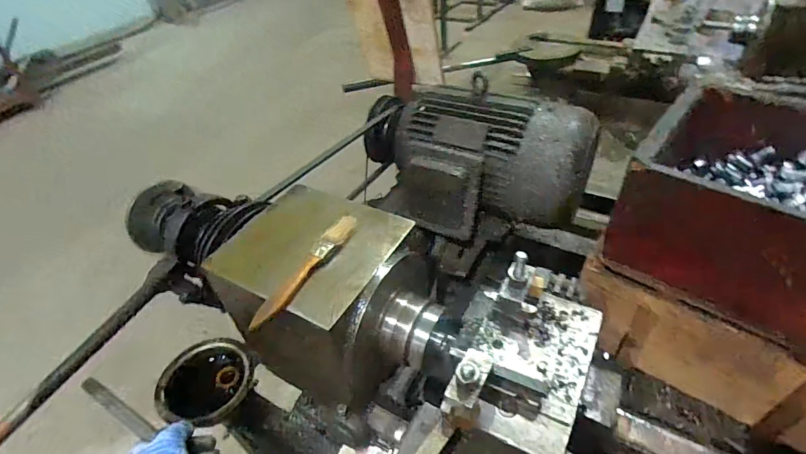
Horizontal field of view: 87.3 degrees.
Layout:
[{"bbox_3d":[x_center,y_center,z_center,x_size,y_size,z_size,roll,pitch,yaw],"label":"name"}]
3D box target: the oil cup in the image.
[{"bbox_3d":[-0.286,0.225,0.622,0.135,0.047,0.118,-26,45,-21],"label":"oil cup"}]

